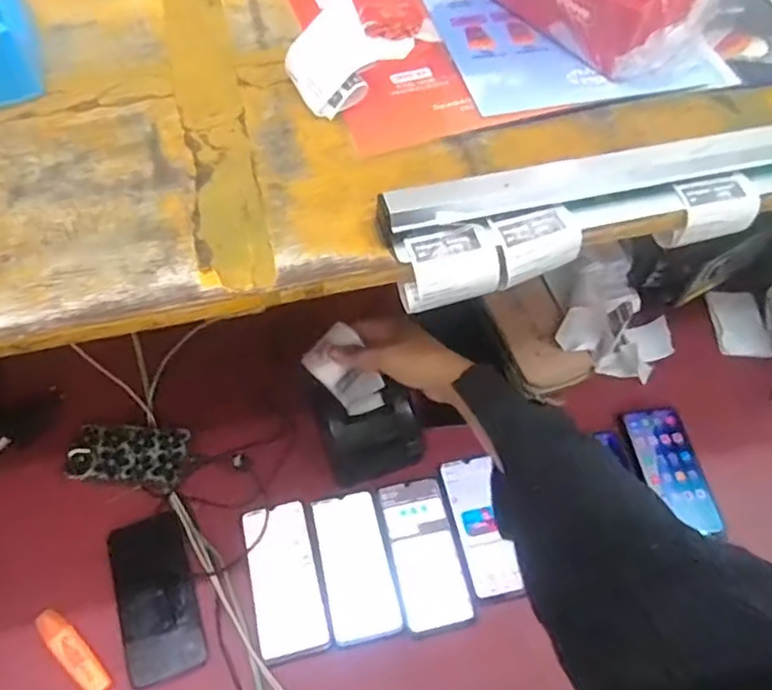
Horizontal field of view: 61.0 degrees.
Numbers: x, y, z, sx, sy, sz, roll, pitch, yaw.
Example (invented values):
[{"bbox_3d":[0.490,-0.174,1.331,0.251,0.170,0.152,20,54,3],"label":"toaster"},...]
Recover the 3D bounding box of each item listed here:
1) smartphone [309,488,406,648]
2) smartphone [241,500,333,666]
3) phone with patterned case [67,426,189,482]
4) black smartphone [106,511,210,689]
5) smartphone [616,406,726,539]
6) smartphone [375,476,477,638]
[{"bbox_3d":[-0.033,0.238,0.719,0.075,0.009,0.160,-11,58,-9],"label":"smartphone"},{"bbox_3d":[-0.111,0.254,0.714,0.073,0.009,0.161,-12,58,-10],"label":"smartphone"},{"bbox_3d":[-0.305,0.127,0.779,0.132,0.008,0.068,3,57,0],"label":"phone with patterned case"},{"bbox_3d":[-0.247,0.268,0.703,0.079,0.010,0.166,-17,59,-13],"label":"black smartphone"},{"bbox_3d":[0.346,0.151,0.797,0.077,0.016,0.157,-7,58,-7],"label":"smartphone"},{"bbox_3d":[0.044,0.230,0.730,0.076,0.016,0.168,-11,58,-9],"label":"smartphone"}]

